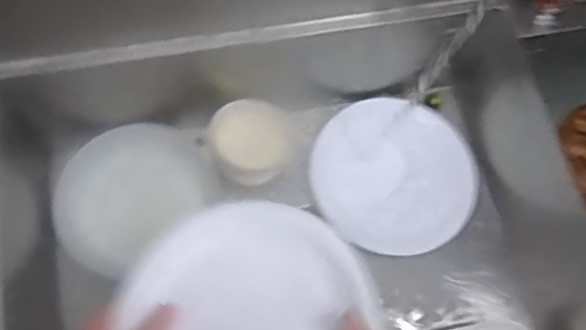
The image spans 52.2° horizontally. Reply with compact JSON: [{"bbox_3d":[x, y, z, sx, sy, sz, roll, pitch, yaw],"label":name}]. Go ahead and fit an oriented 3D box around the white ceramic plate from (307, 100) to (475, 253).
[{"bbox_3d":[0.142,0.010,0.840,0.222,0.031,0.221,1,69,-3],"label":"white ceramic plate"}]

